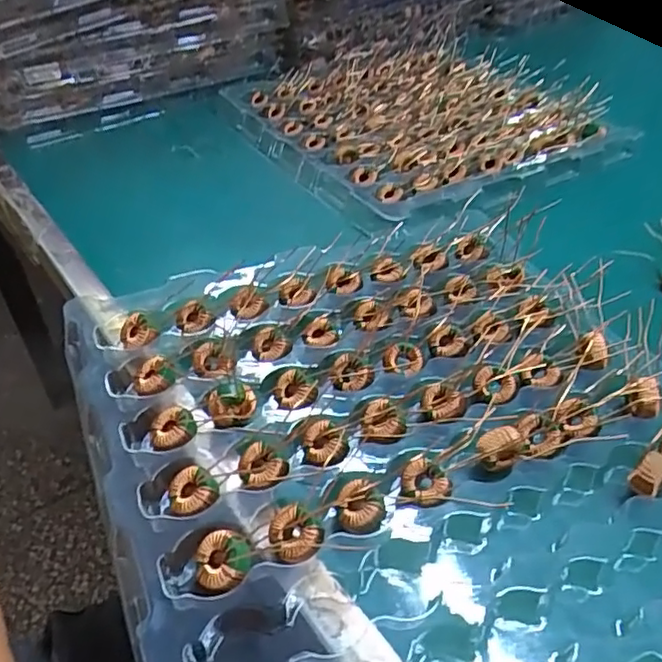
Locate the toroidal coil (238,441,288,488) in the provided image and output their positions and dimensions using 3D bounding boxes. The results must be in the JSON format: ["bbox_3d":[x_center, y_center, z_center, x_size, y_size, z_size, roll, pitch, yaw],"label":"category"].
[{"bbox_3d":[-0.031,0.061,0.279,0.022,0.007,0.018,33,52,30],"label":"toroidal coil"}]

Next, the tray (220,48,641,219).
[{"bbox_3d":[0.081,-0.214,0.600,0.278,0.023,0.308,-23,48,-23],"label":"tray"}]

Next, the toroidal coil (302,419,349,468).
[{"bbox_3d":[-0.004,0.054,0.290,0.020,0.007,0.023,-30,51,-29],"label":"toroidal coil"}]

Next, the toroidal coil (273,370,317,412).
[{"bbox_3d":[-0.019,0.032,0.316,0.018,0.010,0.022,-29,51,-28],"label":"toroidal coil"}]

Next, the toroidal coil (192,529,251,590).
[{"bbox_3d":[-0.042,0.090,0.245,0.023,0.011,0.023,-12,57,20],"label":"toroidal coil"}]

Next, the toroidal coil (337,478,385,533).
[{"bbox_3d":[0.012,0.075,0.265,0.021,0.009,0.018,35,53,31],"label":"toroidal coil"}]

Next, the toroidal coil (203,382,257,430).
[{"bbox_3d":[-0.050,0.036,0.301,0.023,0.011,0.021,0,43,0],"label":"toroidal coil"}]

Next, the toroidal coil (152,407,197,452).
[{"bbox_3d":[-0.074,0.046,0.292,0.021,0.006,0.023,0,43,0],"label":"toroidal coil"}]

